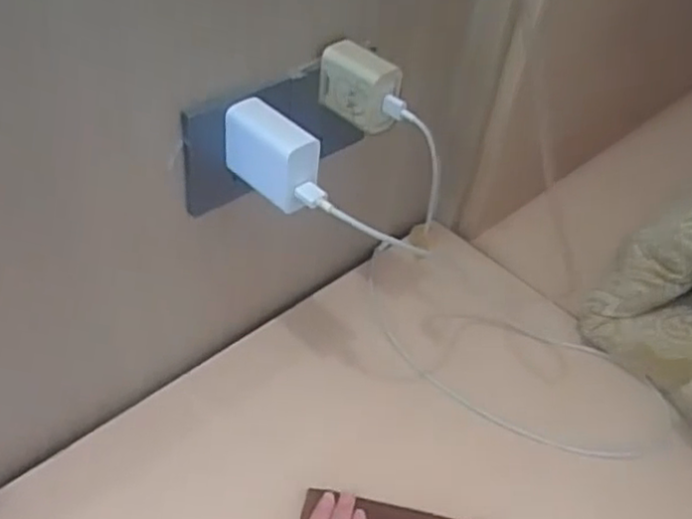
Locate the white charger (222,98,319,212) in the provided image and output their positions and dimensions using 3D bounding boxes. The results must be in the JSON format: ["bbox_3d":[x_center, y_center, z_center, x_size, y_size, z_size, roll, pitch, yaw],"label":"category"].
[{"bbox_3d":[-0.049,-0.070,0.461,0.032,0.049,0.067,-32,56,-33],"label":"white charger"}]

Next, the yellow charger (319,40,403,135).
[{"bbox_3d":[0.010,-0.124,0.491,0.058,0.051,0.027,34,50,24],"label":"yellow charger"}]

